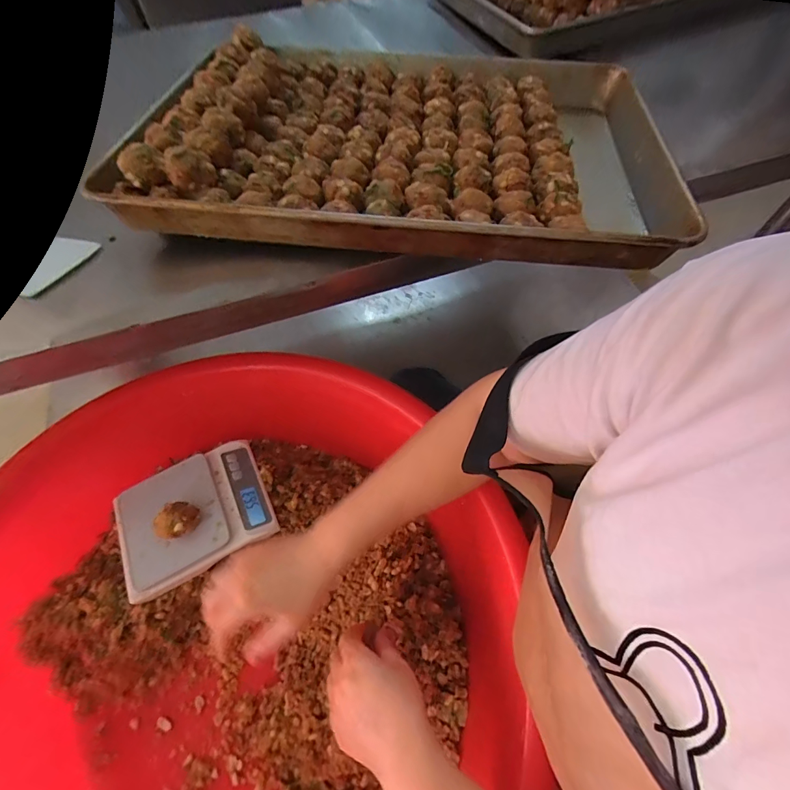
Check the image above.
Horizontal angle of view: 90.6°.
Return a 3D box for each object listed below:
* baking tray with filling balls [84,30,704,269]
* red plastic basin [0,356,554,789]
[{"bbox_3d":[0.017,-0.322,0.485,0.562,0.059,0.412,8,57,2],"label":"baking tray with filling balls"},{"bbox_3d":[-0.173,0.263,0.448,0.578,0.204,0.590,-1,61,1],"label":"red plastic basin"}]

